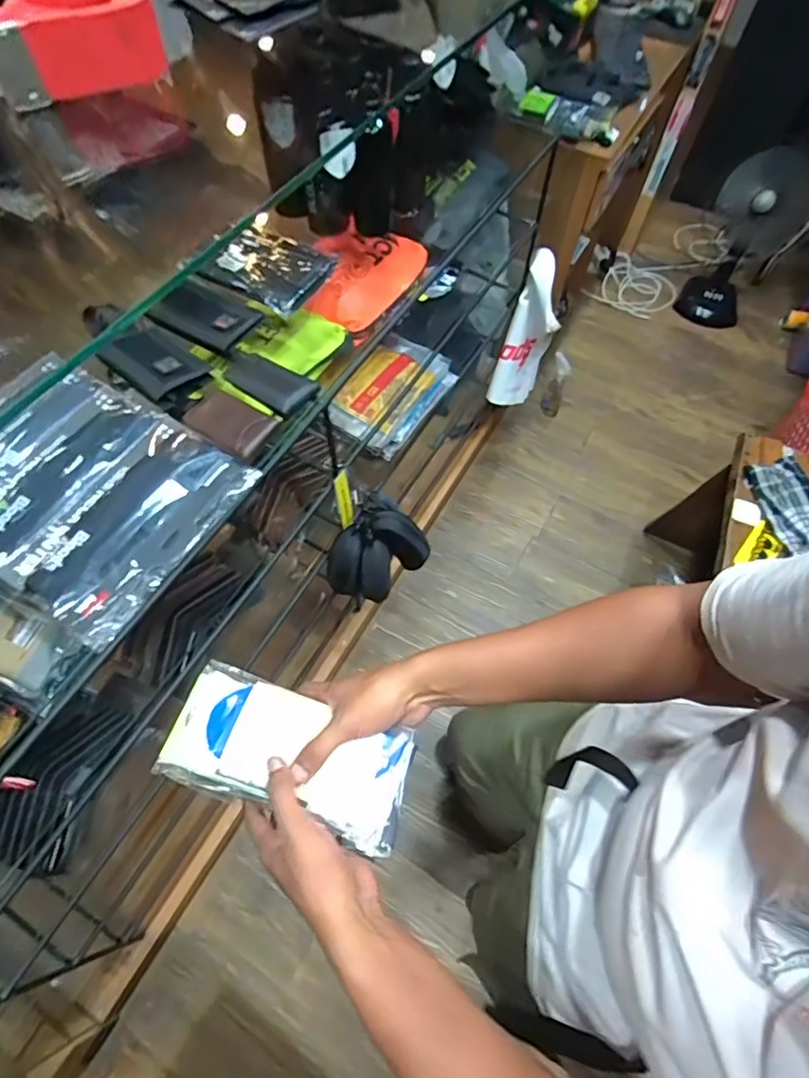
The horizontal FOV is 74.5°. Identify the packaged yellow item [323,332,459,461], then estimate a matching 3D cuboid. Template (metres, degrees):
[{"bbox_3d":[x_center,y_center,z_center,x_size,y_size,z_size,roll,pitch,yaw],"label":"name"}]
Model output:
[{"bbox_3d":[-0.023,-0.303,1.076,0.164,0.069,0.284,26,64,12],"label":"packaged yellow item"}]

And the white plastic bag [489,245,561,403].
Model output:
[{"bbox_3d":[0.333,-0.533,1.412,0.121,0.378,0.163,22,63,10],"label":"white plastic bag"}]

